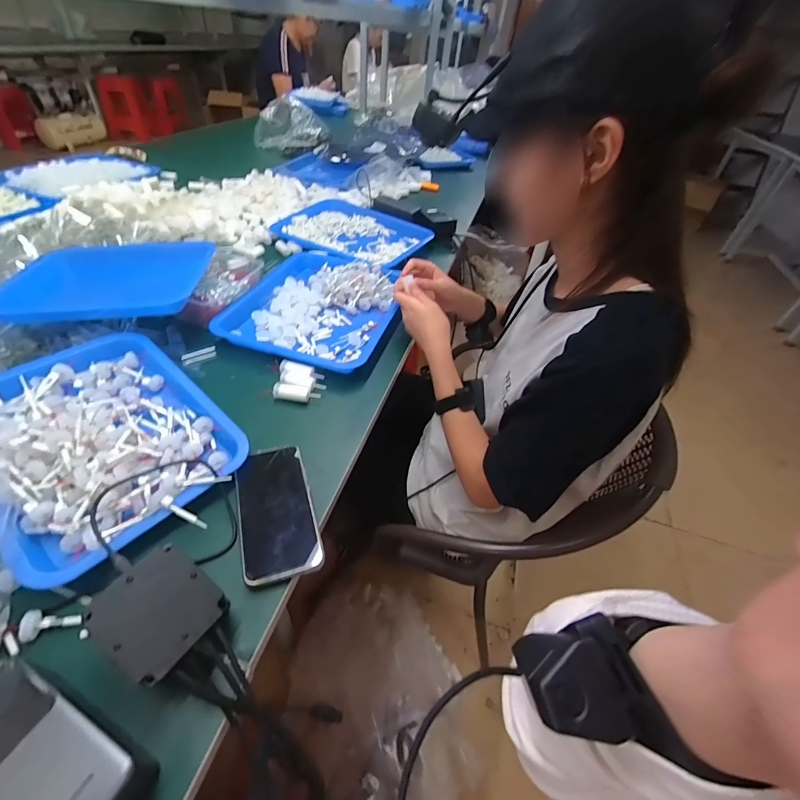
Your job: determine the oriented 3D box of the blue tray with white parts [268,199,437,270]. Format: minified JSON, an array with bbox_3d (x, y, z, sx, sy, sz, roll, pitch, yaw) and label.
[{"bbox_3d":[-0.109,-0.411,0.943,0.320,0.035,0.267,26,47,18],"label":"blue tray with white parts"}]

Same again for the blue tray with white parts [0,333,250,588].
[{"bbox_3d":[-0.337,0.036,0.435,0.280,0.050,0.217,34,50,24],"label":"blue tray with white parts"}]

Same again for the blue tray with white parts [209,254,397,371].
[{"bbox_3d":[-0.142,-0.184,0.708,0.270,0.044,0.343,14,45,6],"label":"blue tray with white parts"}]

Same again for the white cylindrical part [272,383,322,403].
[{"bbox_3d":[-0.147,-0.010,0.551,0.065,0.016,0.020,3,45,-5],"label":"white cylindrical part"}]

